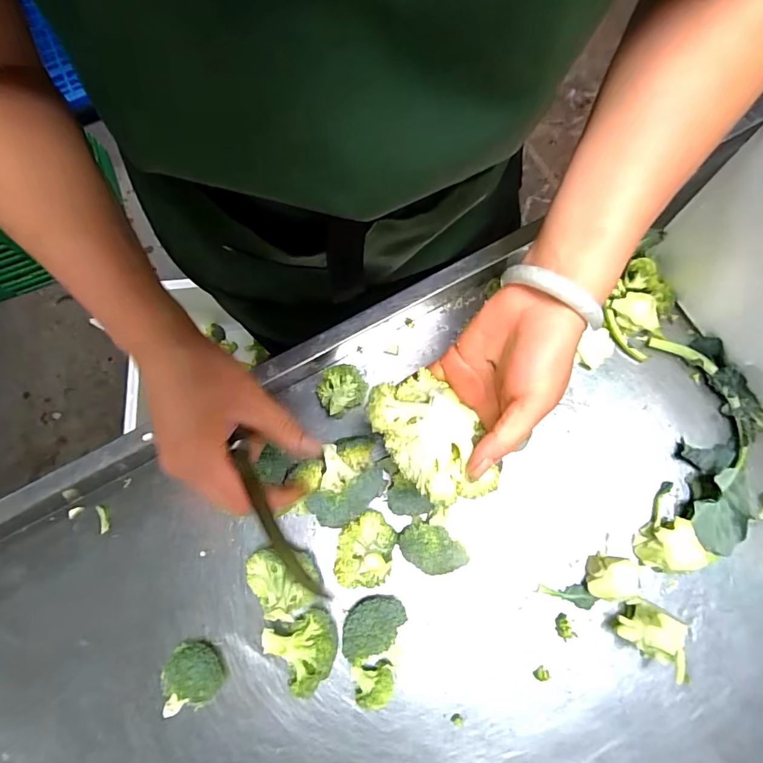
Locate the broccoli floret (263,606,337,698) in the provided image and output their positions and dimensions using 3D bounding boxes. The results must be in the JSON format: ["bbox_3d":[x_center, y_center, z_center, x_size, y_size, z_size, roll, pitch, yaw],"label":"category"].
[{"bbox_3d":[-0.064,0.229,0.398,0.053,0.046,0.056,-20,74,-5],"label":"broccoli floret"}]

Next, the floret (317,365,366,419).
[{"bbox_3d":[-0.040,0.011,0.469,0.047,0.046,0.041,-32,76,-8],"label":"floret"}]

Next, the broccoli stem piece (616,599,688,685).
[{"bbox_3d":[0.228,0.213,0.395,0.051,0.050,0.046,30,76,9],"label":"broccoli stem piece"}]

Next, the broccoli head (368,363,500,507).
[{"bbox_3d":[0.034,0.039,0.316,0.055,0.038,0.096,-32,76,-8],"label":"broccoli head"}]

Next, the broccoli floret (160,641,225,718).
[{"bbox_3d":[-0.158,0.253,0.391,0.046,0.046,0.054,2,74,2],"label":"broccoli floret"}]

